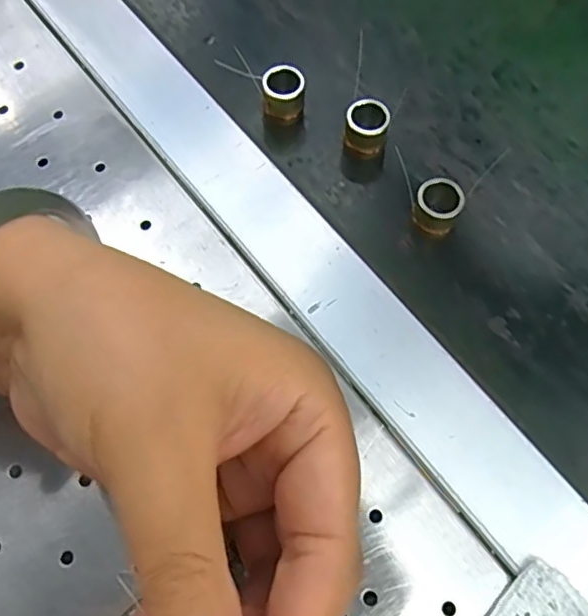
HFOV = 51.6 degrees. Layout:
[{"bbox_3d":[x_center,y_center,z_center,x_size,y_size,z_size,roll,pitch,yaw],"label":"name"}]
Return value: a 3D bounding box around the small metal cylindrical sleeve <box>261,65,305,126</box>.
[{"bbox_3d":[-0.005,-0.100,0.288,0.019,0.020,0.019,0,68,-1],"label":"small metal cylindrical sleeve"}]

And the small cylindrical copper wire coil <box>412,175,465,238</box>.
[{"bbox_3d":[0.063,-0.044,0.267,0.019,0.020,0.019,0,68,-1],"label":"small cylindrical copper wire coil"}]

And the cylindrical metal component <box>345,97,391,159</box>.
[{"bbox_3d":[0.034,-0.083,0.282,0.019,0.022,0.017,6,68,1],"label":"cylindrical metal component"}]

